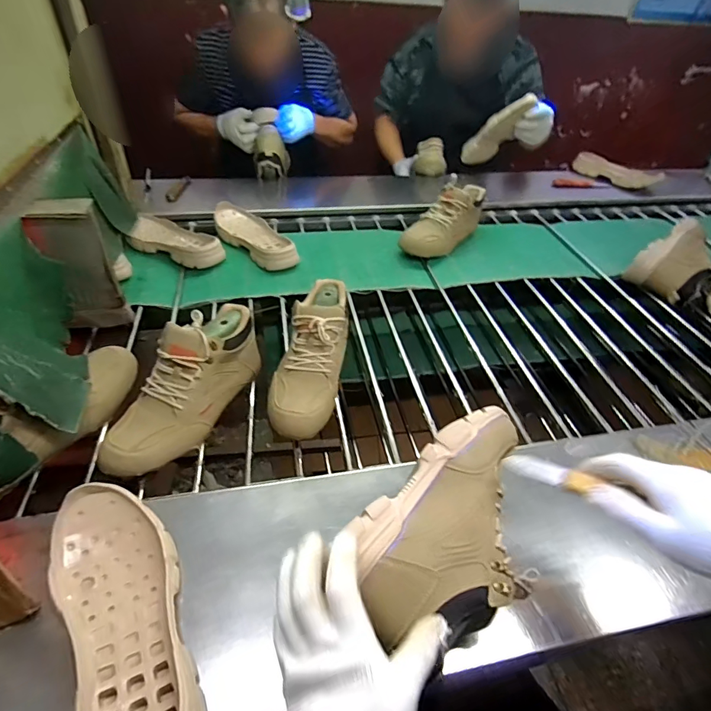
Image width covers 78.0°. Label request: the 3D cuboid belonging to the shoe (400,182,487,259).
[{"bbox_3d":[0.215,-0.330,1.071,0.101,0.127,0.275,29,50,25],"label":"shoe"}]

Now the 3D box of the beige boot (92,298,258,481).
[{"bbox_3d":[-0.236,0.043,0.632,0.088,0.133,0.290,22,61,19],"label":"beige boot"}]

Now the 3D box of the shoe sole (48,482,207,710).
[{"bbox_3d":[-0.213,0.245,0.413,0.107,0.051,0.284,-25,51,-26],"label":"shoe sole"}]

